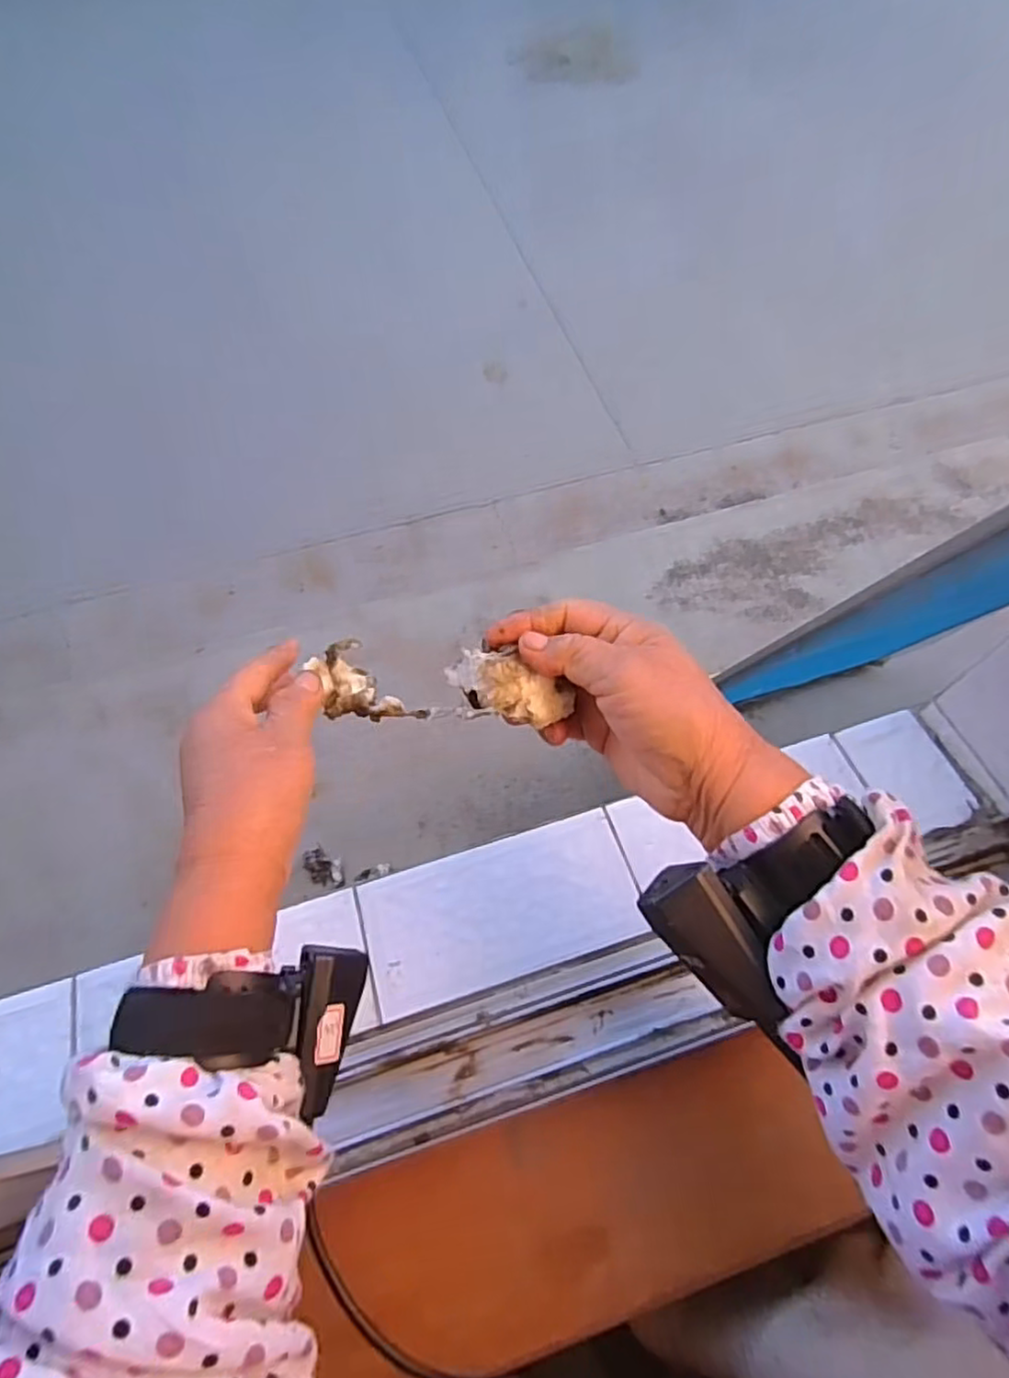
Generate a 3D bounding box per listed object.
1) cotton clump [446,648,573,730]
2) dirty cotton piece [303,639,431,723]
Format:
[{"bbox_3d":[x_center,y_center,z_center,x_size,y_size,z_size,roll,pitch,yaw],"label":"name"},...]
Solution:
[{"bbox_3d":[0.001,0.000,0.353,0.061,0.024,0.027,10,64,4],"label":"cotton clump"},{"bbox_3d":[-0.079,0.003,0.398,0.077,0.023,0.039,31,67,25],"label":"dirty cotton piece"}]

